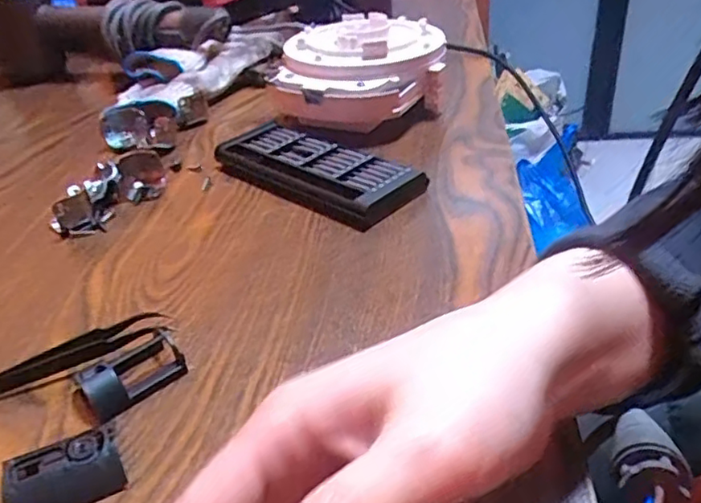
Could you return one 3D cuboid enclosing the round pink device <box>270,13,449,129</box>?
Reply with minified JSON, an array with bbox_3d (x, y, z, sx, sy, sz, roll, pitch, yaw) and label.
[{"bbox_3d":[0.006,-0.157,0.527,0.129,0.062,0.144,26,44,38],"label":"round pink device"}]

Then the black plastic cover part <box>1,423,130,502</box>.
[{"bbox_3d":[-0.112,0.087,0.236,0.043,0.015,0.026,-18,36,-19],"label":"black plastic cover part"}]

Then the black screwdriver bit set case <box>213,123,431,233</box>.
[{"bbox_3d":[-0.024,-0.058,0.442,0.161,0.025,0.069,22,42,34],"label":"black screwdriver bit set case"}]

